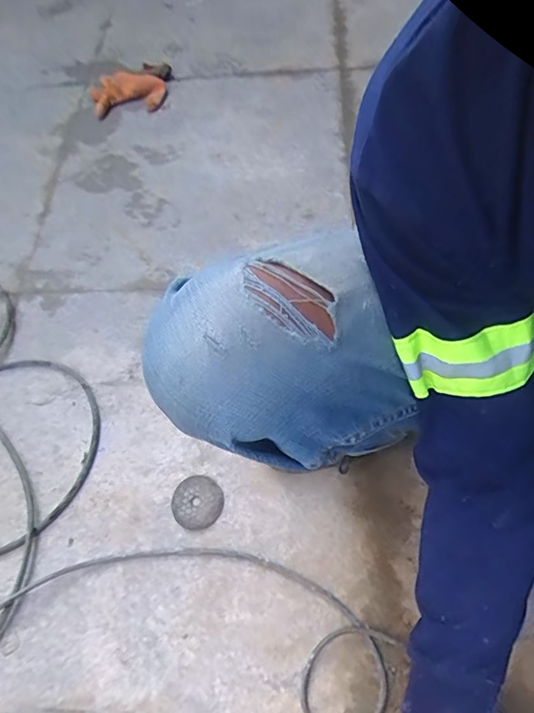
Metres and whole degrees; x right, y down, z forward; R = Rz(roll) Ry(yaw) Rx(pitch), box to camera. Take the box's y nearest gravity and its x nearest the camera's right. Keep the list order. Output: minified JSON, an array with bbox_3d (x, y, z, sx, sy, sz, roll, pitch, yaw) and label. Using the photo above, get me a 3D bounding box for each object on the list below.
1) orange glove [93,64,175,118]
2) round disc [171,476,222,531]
[{"bbox_3d":[-0.309,-0.620,1.098,0.176,0.037,0.169,-1,63,3],"label":"orange glove"},{"bbox_3d":[-0.097,0.201,0.653,0.068,0.008,0.070,-1,59,2],"label":"round disc"}]

